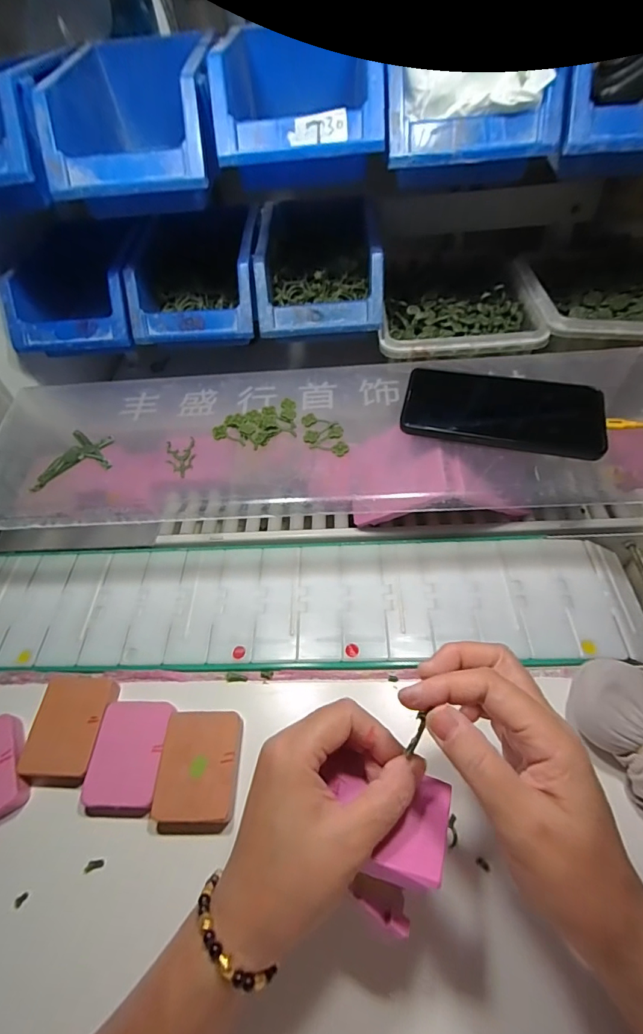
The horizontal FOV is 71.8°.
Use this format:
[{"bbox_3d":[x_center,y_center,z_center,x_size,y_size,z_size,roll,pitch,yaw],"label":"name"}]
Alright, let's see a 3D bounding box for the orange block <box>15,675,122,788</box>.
[{"bbox_3d":[-0.199,0.167,0.352,0.055,0.016,0.076,1,56,5],"label":"orange block"}]

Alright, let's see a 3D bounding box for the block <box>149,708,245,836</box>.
[{"bbox_3d":[-0.088,0.185,0.325,0.057,0.021,0.075,-1,56,4],"label":"block"}]

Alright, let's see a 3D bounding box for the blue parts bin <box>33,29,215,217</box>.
[{"bbox_3d":[-0.152,-0.336,0.382,0.119,0.075,0.191,-4,53,1],"label":"blue parts bin"}]

